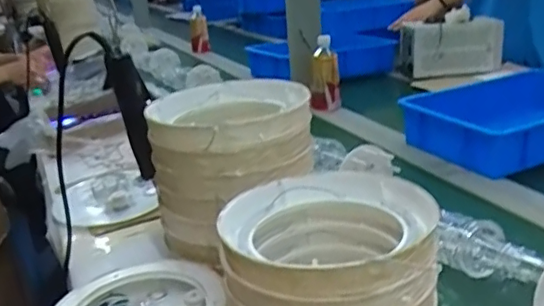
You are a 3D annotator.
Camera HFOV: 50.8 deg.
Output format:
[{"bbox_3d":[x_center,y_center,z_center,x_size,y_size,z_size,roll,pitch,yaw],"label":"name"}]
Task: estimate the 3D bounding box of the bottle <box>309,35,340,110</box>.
[{"bbox_3d":[0.130,-0.193,1.418,0.075,0.177,0.069,-3,20,5],"label":"bottle"}]

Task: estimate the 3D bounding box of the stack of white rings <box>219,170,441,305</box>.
[{"bbox_3d":[0.062,0.125,0.596,0.210,0.137,0.213,0,20,14],"label":"stack of white rings"}]

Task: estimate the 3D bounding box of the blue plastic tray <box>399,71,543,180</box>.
[{"bbox_3d":[0.475,-0.065,1.118,0.374,0.103,0.267,-13,21,-22],"label":"blue plastic tray"}]

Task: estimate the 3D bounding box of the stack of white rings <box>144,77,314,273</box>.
[{"bbox_3d":[-0.056,0.016,0.778,0.219,0.171,0.230,7,23,29],"label":"stack of white rings"}]

